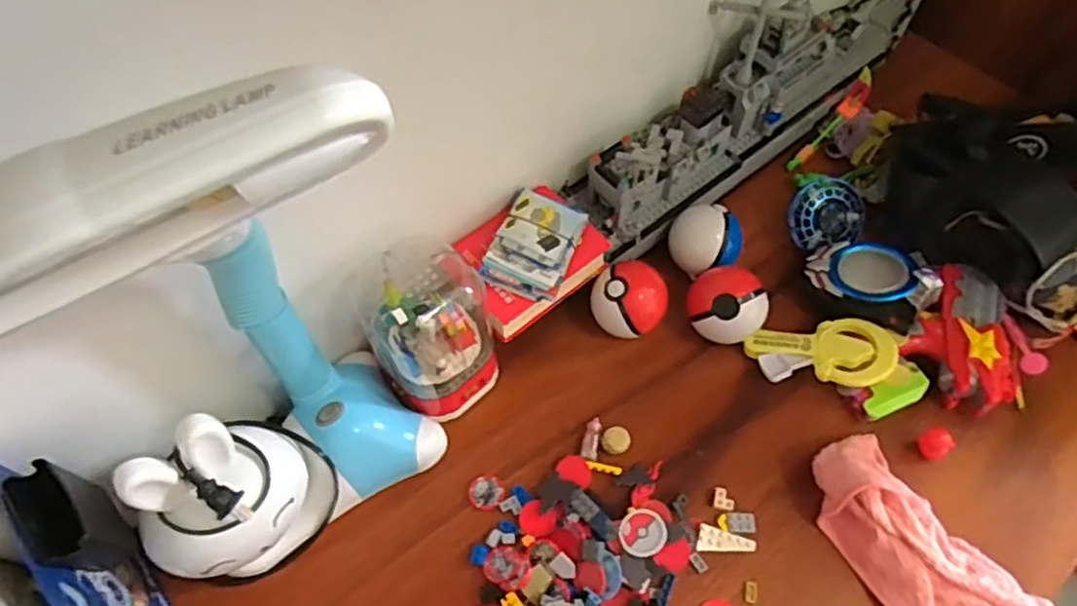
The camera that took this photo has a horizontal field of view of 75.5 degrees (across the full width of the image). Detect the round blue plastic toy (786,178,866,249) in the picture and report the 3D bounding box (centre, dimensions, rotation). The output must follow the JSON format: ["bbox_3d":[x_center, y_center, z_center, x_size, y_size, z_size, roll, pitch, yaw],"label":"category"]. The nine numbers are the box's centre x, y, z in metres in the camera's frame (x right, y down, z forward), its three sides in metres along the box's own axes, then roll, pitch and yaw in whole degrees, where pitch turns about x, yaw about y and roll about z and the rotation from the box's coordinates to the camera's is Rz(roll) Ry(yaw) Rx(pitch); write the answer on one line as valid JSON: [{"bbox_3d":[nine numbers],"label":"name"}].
[{"bbox_3d":[0.307,-0.092,0.745,0.075,0.037,0.079,0,61,1],"label":"round blue plastic toy"}]

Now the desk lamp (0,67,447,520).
[{"bbox_3d":[-0.202,0.043,0.440,0.288,0.441,0.122,-21,61,-11],"label":"desk lamp"}]

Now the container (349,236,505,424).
[{"bbox_3d":[-0.095,0.021,0.610,0.107,0.159,0.112,-12,62,-6],"label":"container"}]

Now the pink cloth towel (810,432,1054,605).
[{"bbox_3d":[0.317,0.205,0.568,0.098,0.056,0.215,-38,67,-18],"label":"pink cloth towel"}]

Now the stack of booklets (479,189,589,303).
[{"bbox_3d":[-0.002,-0.056,0.641,0.071,0.017,0.108,23,64,1],"label":"stack of booklets"}]

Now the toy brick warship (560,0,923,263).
[{"bbox_3d":[0.264,-0.286,0.722,0.577,0.215,0.112,-41,68,-19],"label":"toy brick warship"}]

